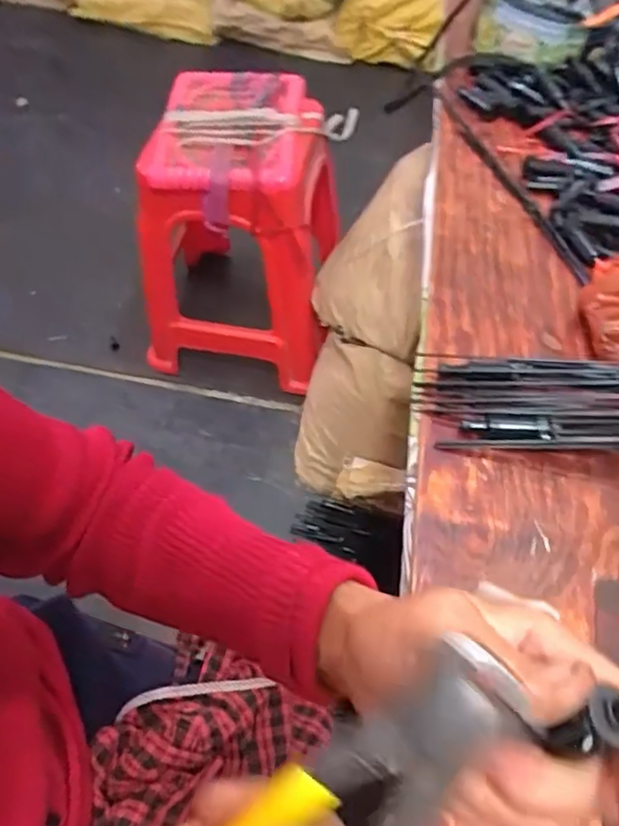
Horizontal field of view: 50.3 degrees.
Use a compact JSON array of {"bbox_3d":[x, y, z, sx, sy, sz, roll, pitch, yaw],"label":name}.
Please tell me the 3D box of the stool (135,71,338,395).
[{"bbox_3d":[-0.138,-0.357,1.351,0.367,0.488,0.371,7,56,-2],"label":"stool"}]

